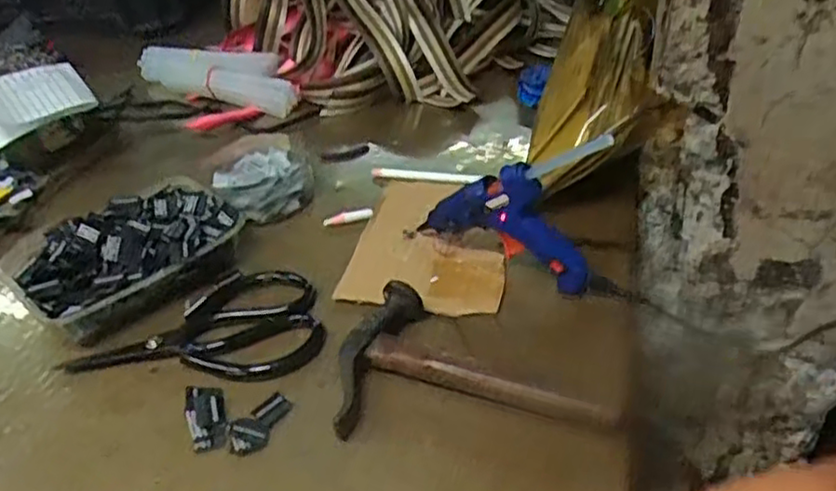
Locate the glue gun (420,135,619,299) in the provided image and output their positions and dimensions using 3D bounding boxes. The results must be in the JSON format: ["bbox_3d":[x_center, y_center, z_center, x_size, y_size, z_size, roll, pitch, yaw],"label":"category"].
[{"bbox_3d":[0.065,-0.033,0.510,0.136,0.124,0.025,19,44,26],"label":"glue gun"}]

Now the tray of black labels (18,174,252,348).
[{"bbox_3d":[-0.229,0.005,0.557,0.122,0.039,0.170,28,48,33],"label":"tray of black labels"}]

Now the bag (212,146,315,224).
[{"bbox_3d":[-0.142,-0.062,0.645,0.092,0.027,0.081,30,49,35],"label":"bag"}]

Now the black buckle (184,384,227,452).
[{"bbox_3d":[-0.137,0.110,0.444,0.024,0.011,0.048,-13,40,-12],"label":"black buckle"}]

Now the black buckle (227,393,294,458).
[{"bbox_3d":[-0.102,0.113,0.442,0.027,0.004,0.051,17,43,24],"label":"black buckle"}]

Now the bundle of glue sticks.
[{"bbox_3d":[-0.243,-0.212,0.832,0.247,0.039,0.072,18,44,27],"label":"bundle of glue sticks"}]

